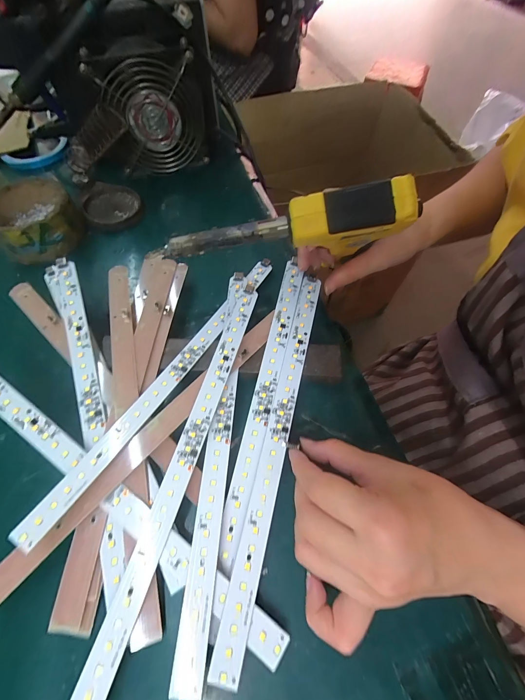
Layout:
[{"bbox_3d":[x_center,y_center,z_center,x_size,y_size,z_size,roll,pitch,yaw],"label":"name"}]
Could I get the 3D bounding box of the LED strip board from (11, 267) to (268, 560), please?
[{"bbox_3d":[-0.068,0.012,0.237,0.021,0.009,0.280,29,60,11],"label":"LED strip board"}]

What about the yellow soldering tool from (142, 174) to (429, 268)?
[{"bbox_3d":[0.012,-0.081,0.198,0.173,0.030,0.028,-8,62,7],"label":"yellow soldering tool"}]

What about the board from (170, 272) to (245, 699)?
[{"bbox_3d":[-0.034,0.057,0.220,0.020,0.011,0.283,4,63,0],"label":"board"}]

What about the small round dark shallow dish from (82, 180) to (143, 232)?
[{"bbox_3d":[-0.182,-0.176,0.351,0.064,0.020,0.068,0,62,0],"label":"small round dark shallow dish"}]

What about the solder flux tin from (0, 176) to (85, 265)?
[{"bbox_3d":[-0.252,-0.142,0.318,0.084,0.046,0.086,0,62,0],"label":"solder flux tin"}]

